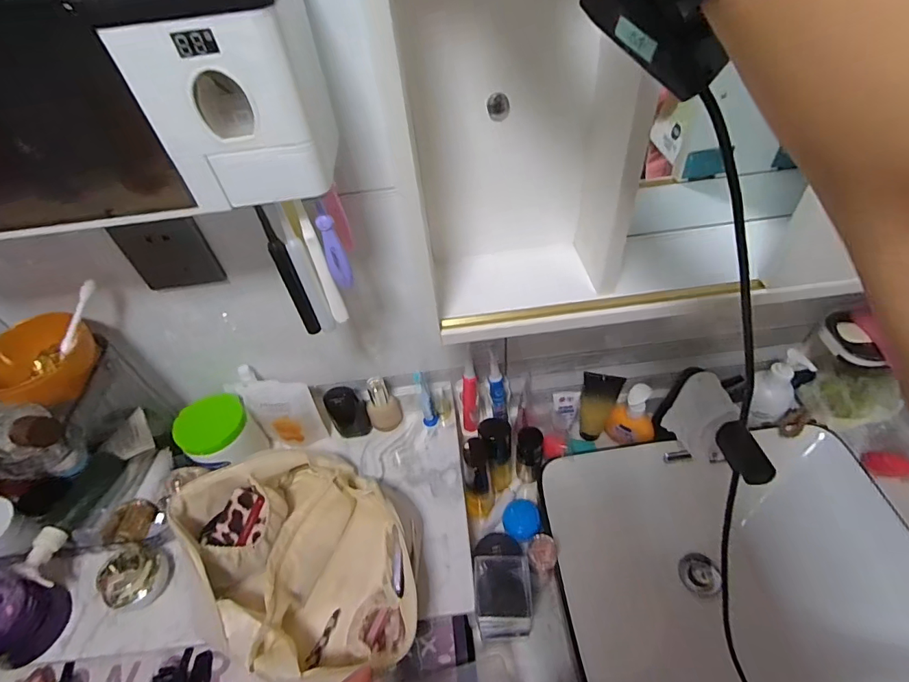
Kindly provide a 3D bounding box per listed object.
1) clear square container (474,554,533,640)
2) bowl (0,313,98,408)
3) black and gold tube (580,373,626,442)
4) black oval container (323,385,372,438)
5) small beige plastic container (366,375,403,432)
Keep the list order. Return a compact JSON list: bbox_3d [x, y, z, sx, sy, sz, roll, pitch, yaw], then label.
[{"bbox_3d":[0.062,0.327,0.581,0.065,0.117,0.068,-3,48,3],"label":"clear square container"},{"bbox_3d":[-0.446,0.020,0.492,0.098,0.049,0.105,-3,48,3],"label":"bowl"},{"bbox_3d":[0.228,0.102,0.728,0.054,0.150,0.035,17,52,19],"label":"black and gold tube"},{"bbox_3d":[-0.158,0.111,0.687,0.049,0.111,0.031,-34,54,-23],"label":"black oval container"},{"bbox_3d":[-0.108,0.094,0.697,0.046,0.103,0.035,-5,48,1],"label":"small beige plastic container"}]

